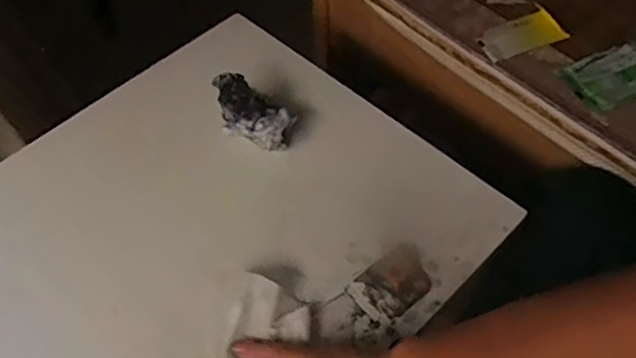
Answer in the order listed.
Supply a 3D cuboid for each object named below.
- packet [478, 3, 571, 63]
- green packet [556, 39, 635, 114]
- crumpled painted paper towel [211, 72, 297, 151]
[{"bbox_3d":[0.210,-0.147,0.608,0.079,0.008,0.046,-29,71,0],"label":"packet"},{"bbox_3d":[0.303,-0.105,0.584,0.111,0.009,0.062,-22,57,-12],"label":"green packet"},{"bbox_3d":[-0.058,-0.065,0.540,0.075,0.047,0.054,18,58,14],"label":"crumpled painted paper towel"}]

